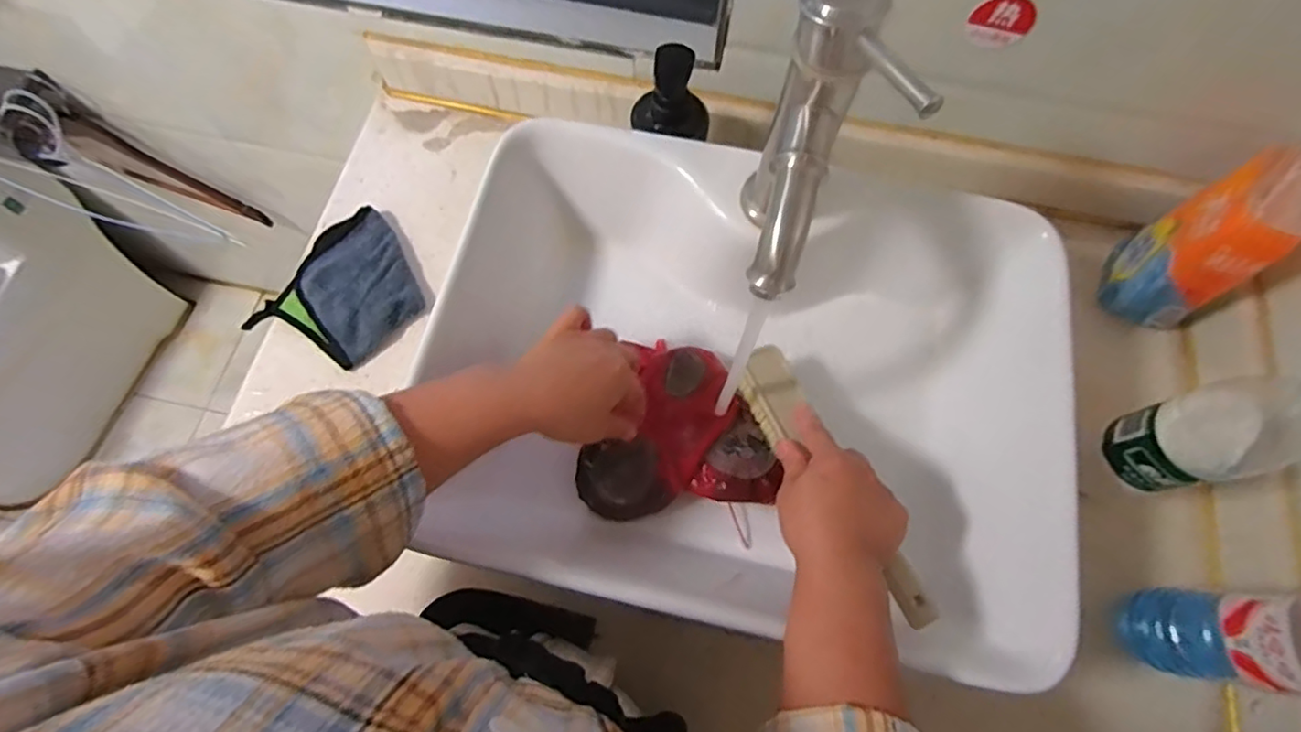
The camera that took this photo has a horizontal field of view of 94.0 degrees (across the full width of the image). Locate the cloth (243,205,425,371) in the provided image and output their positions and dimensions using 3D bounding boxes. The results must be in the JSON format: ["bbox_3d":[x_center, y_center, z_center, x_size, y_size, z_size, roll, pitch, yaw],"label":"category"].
[{"bbox_3d":[-0.279,-0.070,0.559,0.124,0.016,0.136,39,74,12],"label":"cloth"}]

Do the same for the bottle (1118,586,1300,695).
[{"bbox_3d":[0.405,0.174,0.382,0.066,0.206,0.061,6,70,1],"label":"bottle"}]

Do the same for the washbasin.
[{"bbox_3d":[0.071,0.015,0.482,0.454,0.119,0.342,13,70,4],"label":"washbasin"}]

